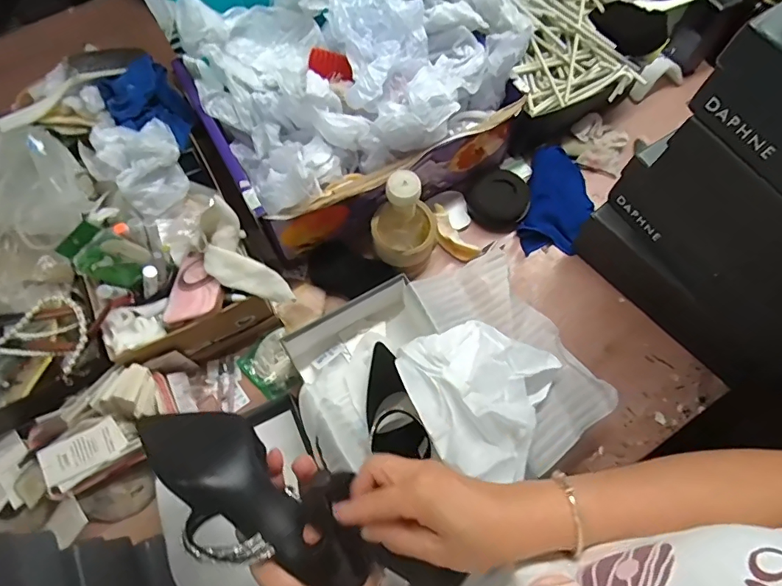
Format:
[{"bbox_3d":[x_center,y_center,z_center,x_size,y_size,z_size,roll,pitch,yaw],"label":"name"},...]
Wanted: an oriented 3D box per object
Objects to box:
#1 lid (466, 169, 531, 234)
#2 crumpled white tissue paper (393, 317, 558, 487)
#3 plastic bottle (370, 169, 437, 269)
[{"bbox_3d":[0.163,-0.142,0.731,0.092,0.035,0.094,0,68,0],"label":"lid"},{"bbox_3d":[0.087,0.106,0.523,0.166,0.048,0.155,22,70,8],"label":"crumpled white tissue paper"},{"bbox_3d":[0.020,-0.094,0.609,0.086,0.149,0.074,-14,69,-6],"label":"plastic bottle"}]

